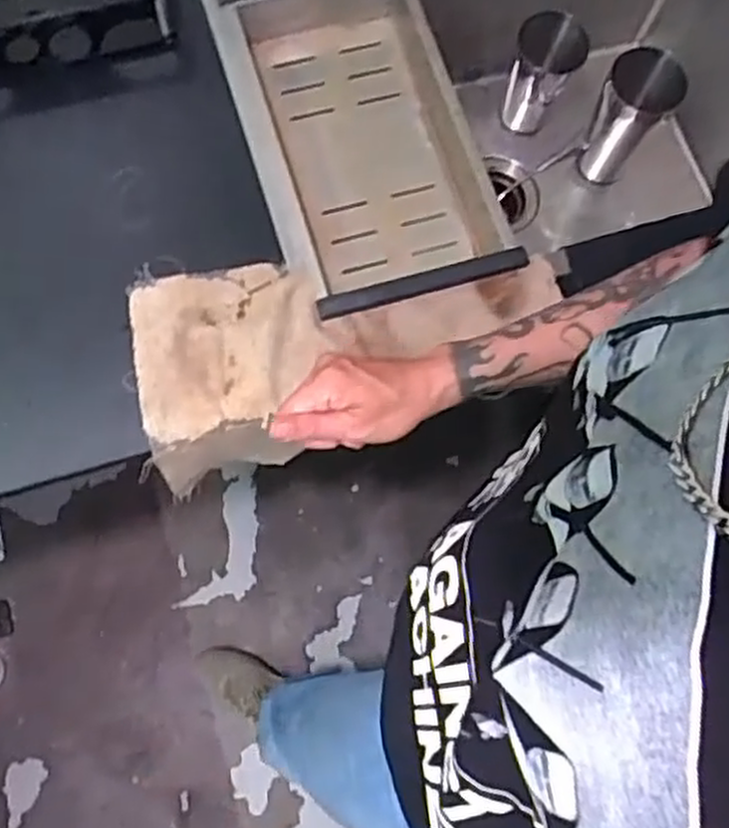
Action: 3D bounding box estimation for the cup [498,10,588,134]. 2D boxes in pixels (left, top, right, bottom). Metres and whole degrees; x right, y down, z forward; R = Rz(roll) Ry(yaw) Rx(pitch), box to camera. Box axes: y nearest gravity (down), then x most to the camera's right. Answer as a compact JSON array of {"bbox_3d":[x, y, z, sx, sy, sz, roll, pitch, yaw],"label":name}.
[{"bbox_3d":[0.223,-0.424,0.988,0.080,0.157,0.075,1,73,-4],"label":"cup"}]

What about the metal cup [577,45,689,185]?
[{"bbox_3d":[0.318,-0.351,0.961,0.082,0.190,0.077,1,73,-4],"label":"metal cup"}]

